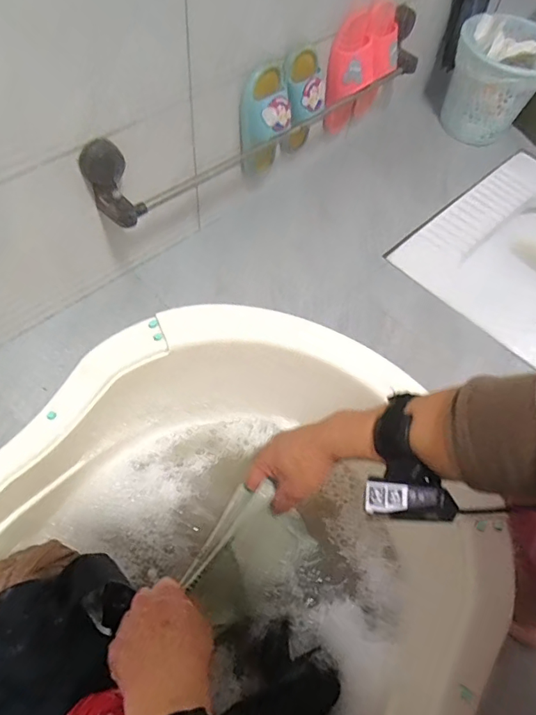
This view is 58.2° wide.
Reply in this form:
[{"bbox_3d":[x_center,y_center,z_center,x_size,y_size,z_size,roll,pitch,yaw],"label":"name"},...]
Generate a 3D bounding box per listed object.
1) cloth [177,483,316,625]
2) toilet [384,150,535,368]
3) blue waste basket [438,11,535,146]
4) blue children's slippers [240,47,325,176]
[{"bbox_3d":[-0.019,0.213,0.533,0.094,0.106,0.141,40,63,19],"label":"cloth"},{"bbox_3d":[0.601,-0.221,1.098,0.422,0.131,0.582,41,63,20],"label":"toilet"},{"bbox_3d":[0.548,-0.656,1.165,0.227,0.224,0.230,26,59,12],"label":"blue waste basket"},{"bbox_3d":[0.031,-0.439,0.891,0.065,0.189,0.191,37,62,18],"label":"blue children's slippers"}]

